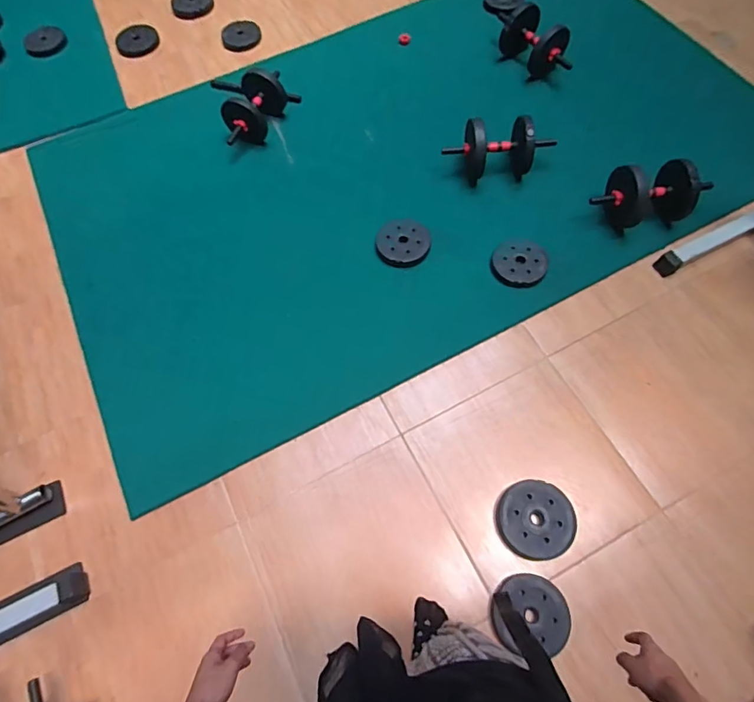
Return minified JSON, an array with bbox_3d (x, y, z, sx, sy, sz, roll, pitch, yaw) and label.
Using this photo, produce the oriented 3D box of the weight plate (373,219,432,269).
[{"bbox_3d":[0.086,-0.352,1.523,0.174,0.034,0.198,10,66,7],"label":"weight plate"}]

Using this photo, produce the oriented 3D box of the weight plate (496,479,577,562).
[{"bbox_3d":[0.397,0.422,1.173,0.180,0.039,0.183,-1,69,2],"label":"weight plate"}]

